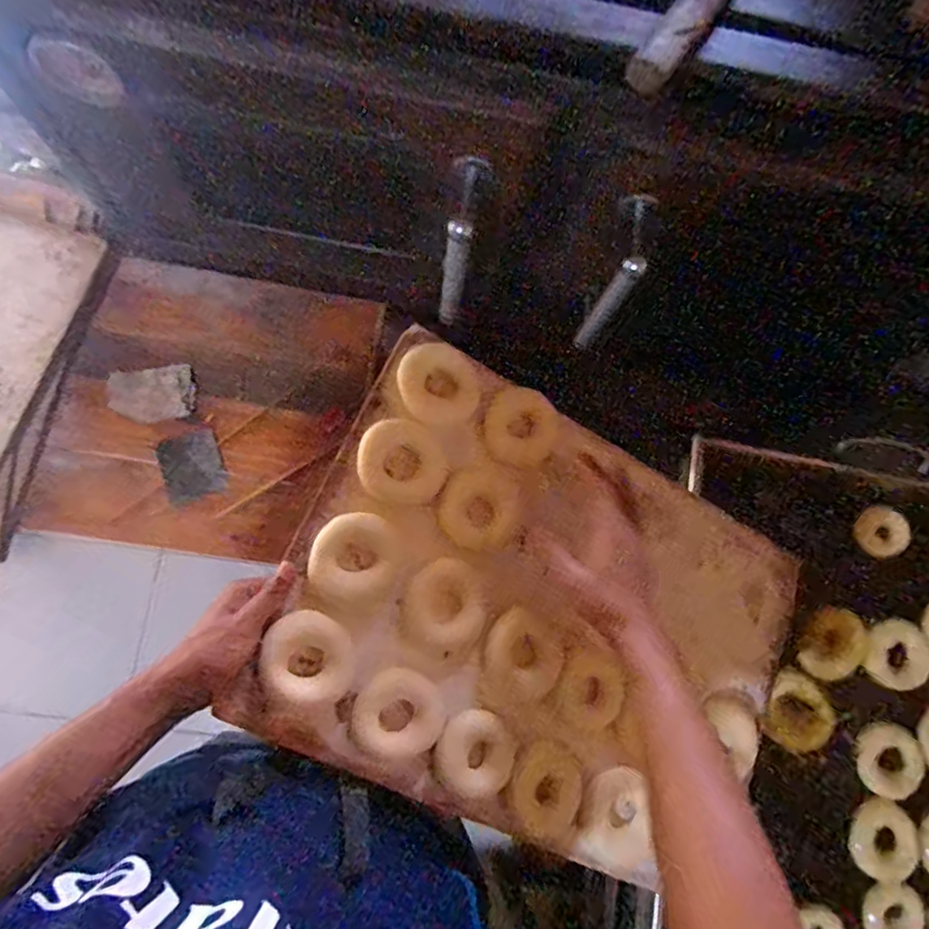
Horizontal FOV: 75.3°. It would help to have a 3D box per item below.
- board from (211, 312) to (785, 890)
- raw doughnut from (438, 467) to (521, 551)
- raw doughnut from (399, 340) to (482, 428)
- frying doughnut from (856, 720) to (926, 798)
[{"bbox_3d":[0.106,0.169,0.635,0.563,0.034,0.405,30,73,-15],"label":"board"},{"bbox_3d":[0.016,0.046,0.629,0.078,0.015,0.084,32,76,2],"label":"raw doughnut"},{"bbox_3d":[-0.028,-0.084,0.638,0.087,0.015,0.087,0,89,-17],"label":"raw doughnut"},{"bbox_3d":[0.581,0.404,0.824,0.099,0.030,0.092,15,77,-2],"label":"frying doughnut"}]

